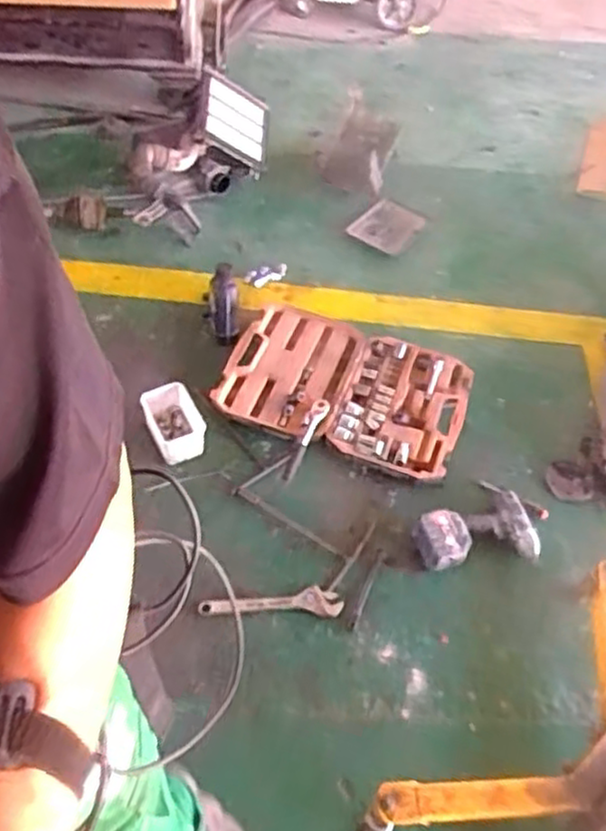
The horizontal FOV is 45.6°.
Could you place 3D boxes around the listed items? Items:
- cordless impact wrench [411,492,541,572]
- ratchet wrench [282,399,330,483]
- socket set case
[{"bbox_3d":[0.383,0.263,1.562,0.261,0.082,0.167,-17,56,-17],"label":"cordless impact wrench"},{"bbox_3d":[0.004,0.055,1.693,0.043,0.030,0.213,22,76,13],"label":"ratchet wrench"},{"bbox_3d":[0.106,-0.082,1.768,0.584,0.053,0.385,17,53,8],"label":"socket set case"}]

